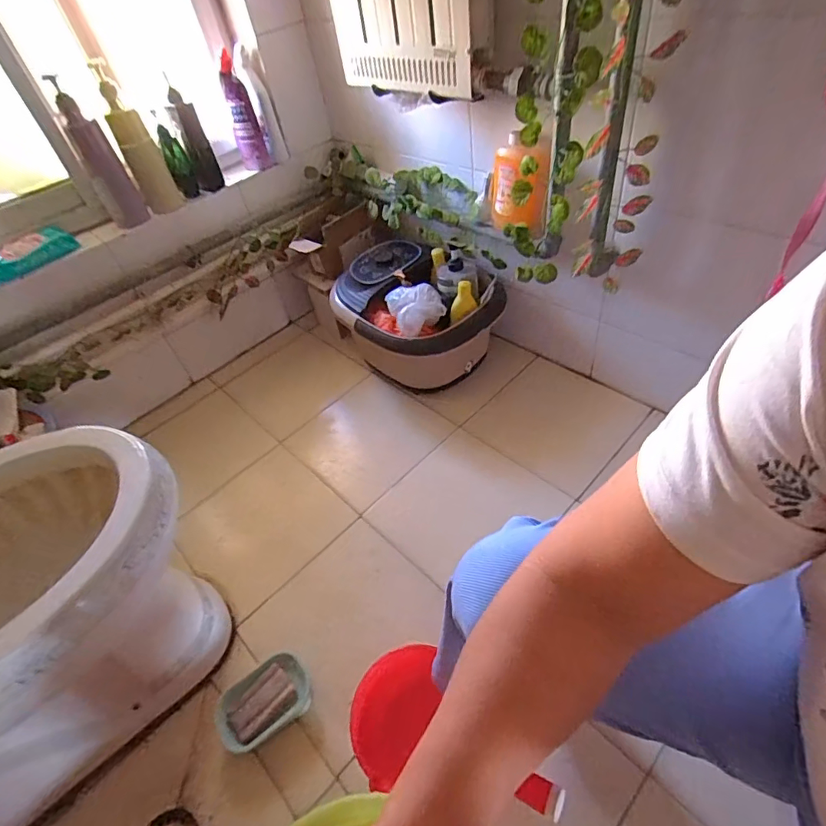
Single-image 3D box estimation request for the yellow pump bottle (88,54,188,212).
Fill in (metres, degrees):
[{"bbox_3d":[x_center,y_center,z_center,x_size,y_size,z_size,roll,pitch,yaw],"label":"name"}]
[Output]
[{"bbox_3d":[-0.571,-0.561,1.001,0.070,0.267,0.049,-23,47,-11],"label":"yellow pump bottle"}]

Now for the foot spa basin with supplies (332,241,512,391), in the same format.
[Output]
[{"bbox_3d":[0.008,-0.217,1.147,0.343,0.235,0.282,33,61,32],"label":"foot spa basin with supplies"}]

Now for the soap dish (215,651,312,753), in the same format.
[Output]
[{"bbox_3d":[-0.226,0.444,0.740,0.137,0.043,0.096,-28,50,-16],"label":"soap dish"}]

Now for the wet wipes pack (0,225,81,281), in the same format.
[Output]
[{"bbox_3d":[-0.775,-0.322,0.965,0.091,0.034,0.176,26,57,30],"label":"wet wipes pack"}]

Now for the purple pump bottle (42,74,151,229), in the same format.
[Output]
[{"bbox_3d":[-0.639,-0.511,0.989,0.072,0.249,0.058,-31,49,-17],"label":"purple pump bottle"}]

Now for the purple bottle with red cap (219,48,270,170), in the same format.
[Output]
[{"bbox_3d":[-0.402,-0.695,1.142,0.066,0.231,0.046,-18,47,-6],"label":"purple bottle with red cap"}]

